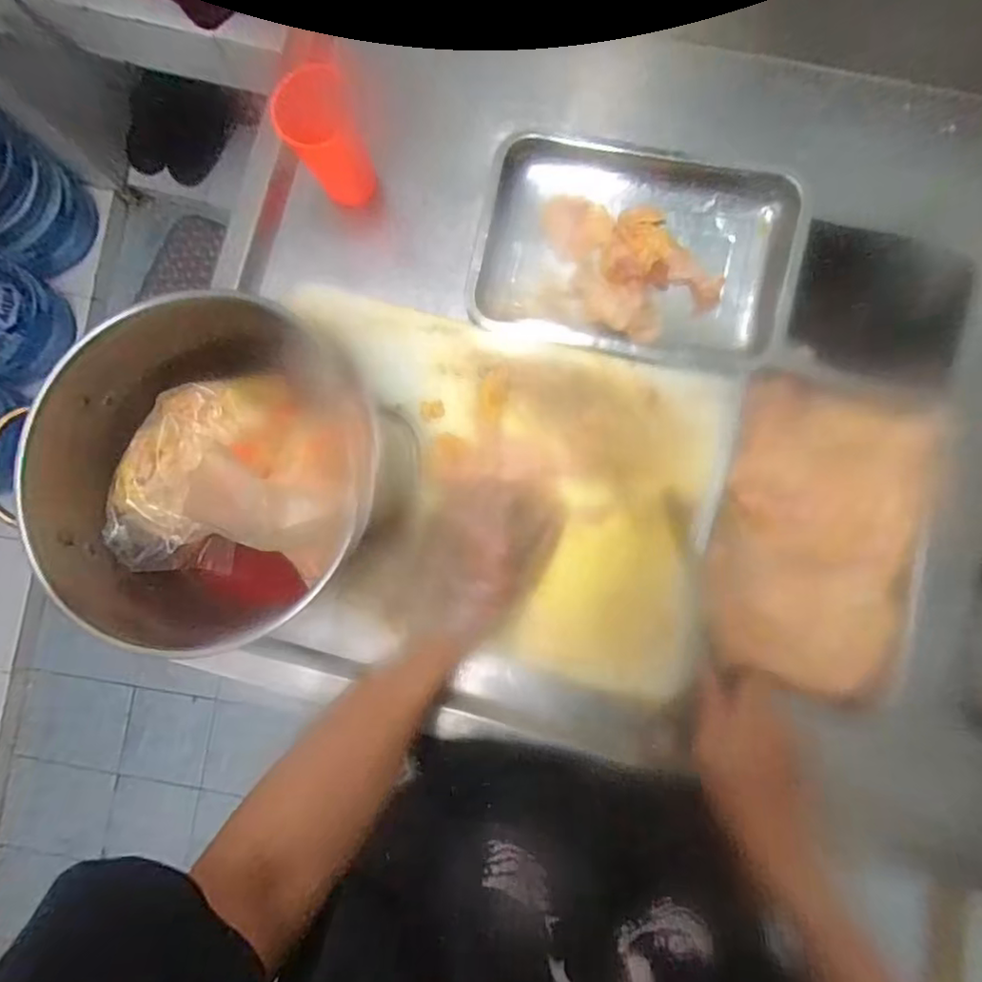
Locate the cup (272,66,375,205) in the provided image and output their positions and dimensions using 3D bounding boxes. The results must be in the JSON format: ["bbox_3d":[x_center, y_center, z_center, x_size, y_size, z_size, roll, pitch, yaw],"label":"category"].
[{"bbox_3d":[-0.149,-0.317,0.564,0.065,0.124,0.070,0,84,3],"label":"cup"}]

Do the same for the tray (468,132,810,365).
[{"bbox_3d":[0.141,-0.238,0.590,0.300,0.035,0.204,7,84,4],"label":"tray"}]

